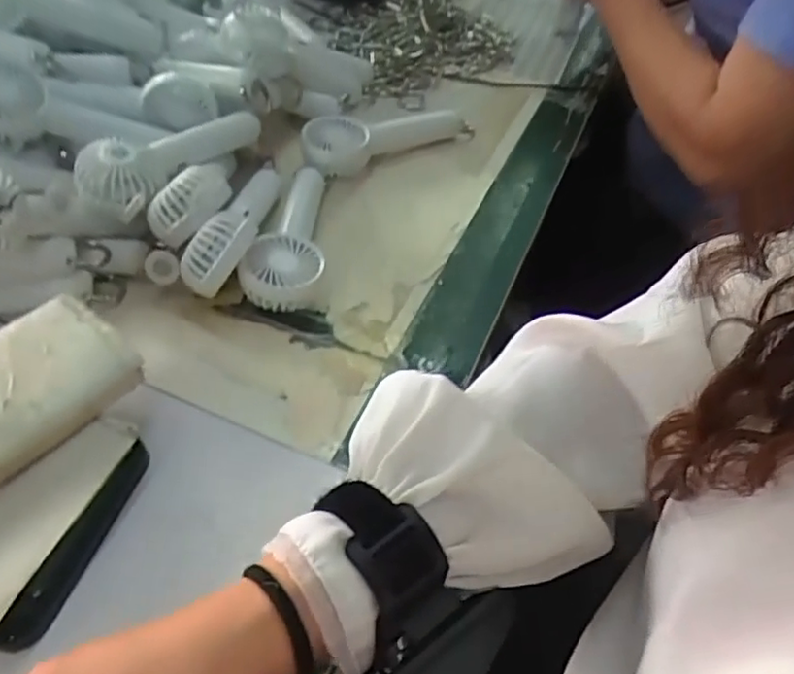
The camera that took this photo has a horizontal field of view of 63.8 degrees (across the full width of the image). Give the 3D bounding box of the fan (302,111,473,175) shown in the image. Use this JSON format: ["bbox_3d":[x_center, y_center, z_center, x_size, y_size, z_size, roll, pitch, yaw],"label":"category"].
[{"bbox_3d":[-0.009,-0.180,0.556,0.169,0.033,0.051,-27,57,-23],"label":"fan"}]

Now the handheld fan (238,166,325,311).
[{"bbox_3d":[-0.080,-0.072,0.462,0.054,0.038,0.122,-2,51,-6],"label":"handheld fan"}]

